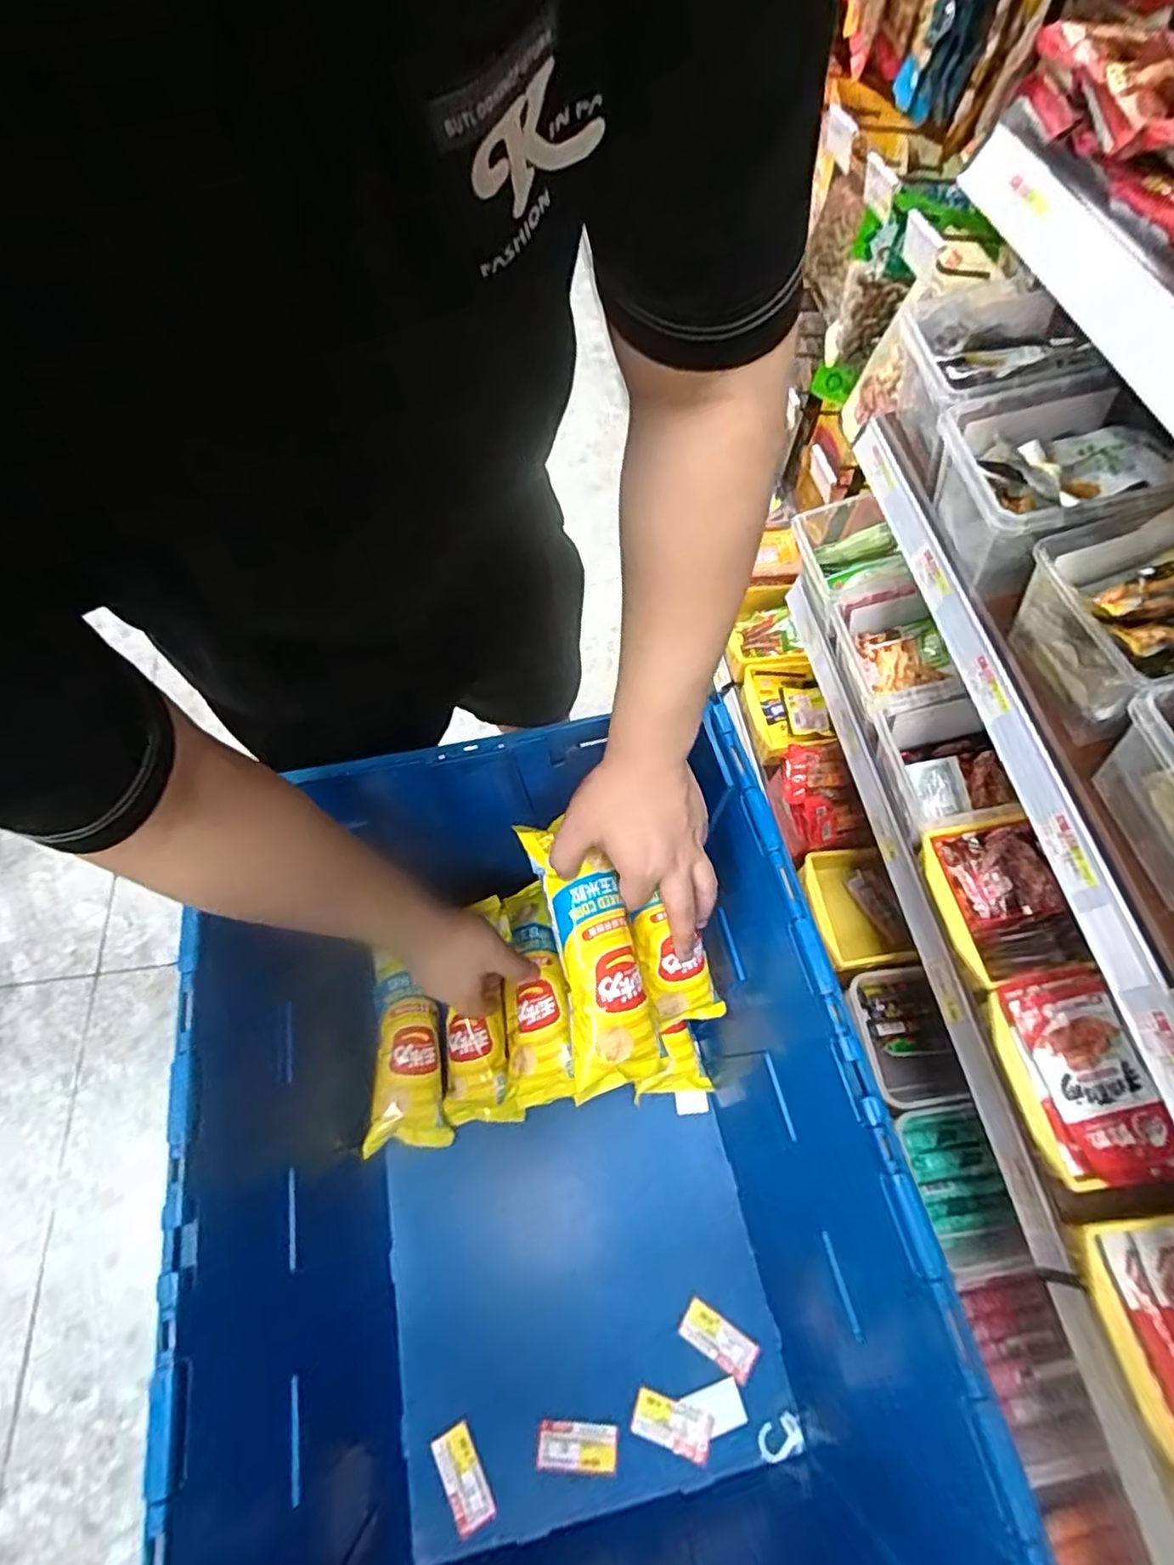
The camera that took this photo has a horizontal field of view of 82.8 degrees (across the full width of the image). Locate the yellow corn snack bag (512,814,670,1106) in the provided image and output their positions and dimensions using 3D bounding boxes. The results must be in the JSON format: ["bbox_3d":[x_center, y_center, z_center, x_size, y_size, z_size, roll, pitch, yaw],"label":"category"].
[{"bbox_3d":[0.002,0.126,0.488,0.067,0.029,0.197,-16,85,-9],"label":"yellow corn snack bag"}]

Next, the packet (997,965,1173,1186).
[{"bbox_3d":[0.485,0.278,0.640,0.094,0.021,0.184,-10,64,-6],"label":"packet"}]

